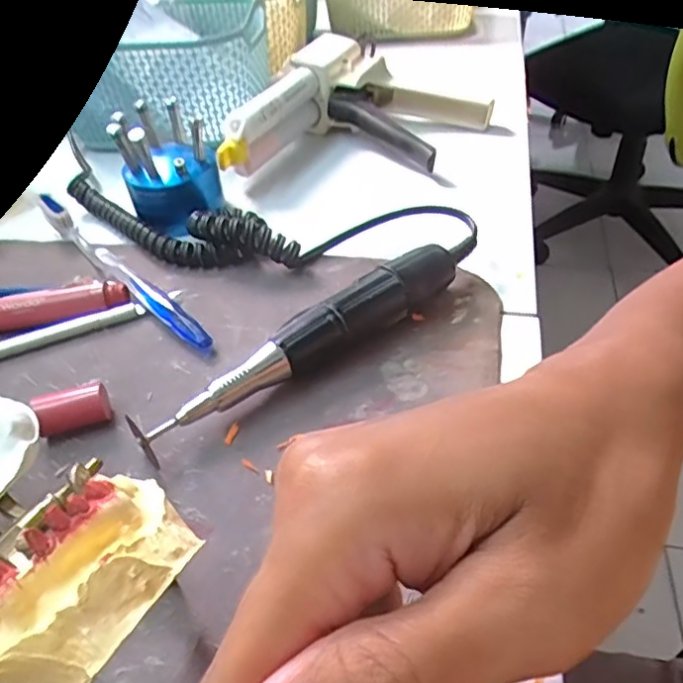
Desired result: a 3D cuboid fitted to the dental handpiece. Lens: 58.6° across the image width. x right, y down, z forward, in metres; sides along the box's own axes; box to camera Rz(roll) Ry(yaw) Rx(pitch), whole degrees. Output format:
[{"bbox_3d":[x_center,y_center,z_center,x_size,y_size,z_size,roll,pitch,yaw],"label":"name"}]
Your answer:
[{"bbox_3d":[-0.013,0.001,0.282,0.172,0.028,0.021,-31,49,-26],"label":"dental handpiece"}]

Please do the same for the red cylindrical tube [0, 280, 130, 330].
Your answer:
[{"bbox_3d":[-0.159,-0.017,0.324,0.091,0.017,0.014,-8,43,-5],"label":"red cylindrical tube"}]

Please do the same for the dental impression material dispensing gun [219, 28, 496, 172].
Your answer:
[{"bbox_3d":[0.016,-0.159,0.437,0.155,0.057,0.153,11,45,16],"label":"dental impression material dispensing gun"}]

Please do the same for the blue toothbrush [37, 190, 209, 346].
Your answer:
[{"bbox_3d":[-0.136,-0.046,0.356,0.013,0.013,0.204,-34,50,-28],"label":"blue toothbrush"}]

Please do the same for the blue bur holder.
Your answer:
[{"bbox_3d":[-0.111,-0.113,0.392,0.057,0.057,0.053,-20,45,-17],"label":"blue bur holder"}]

